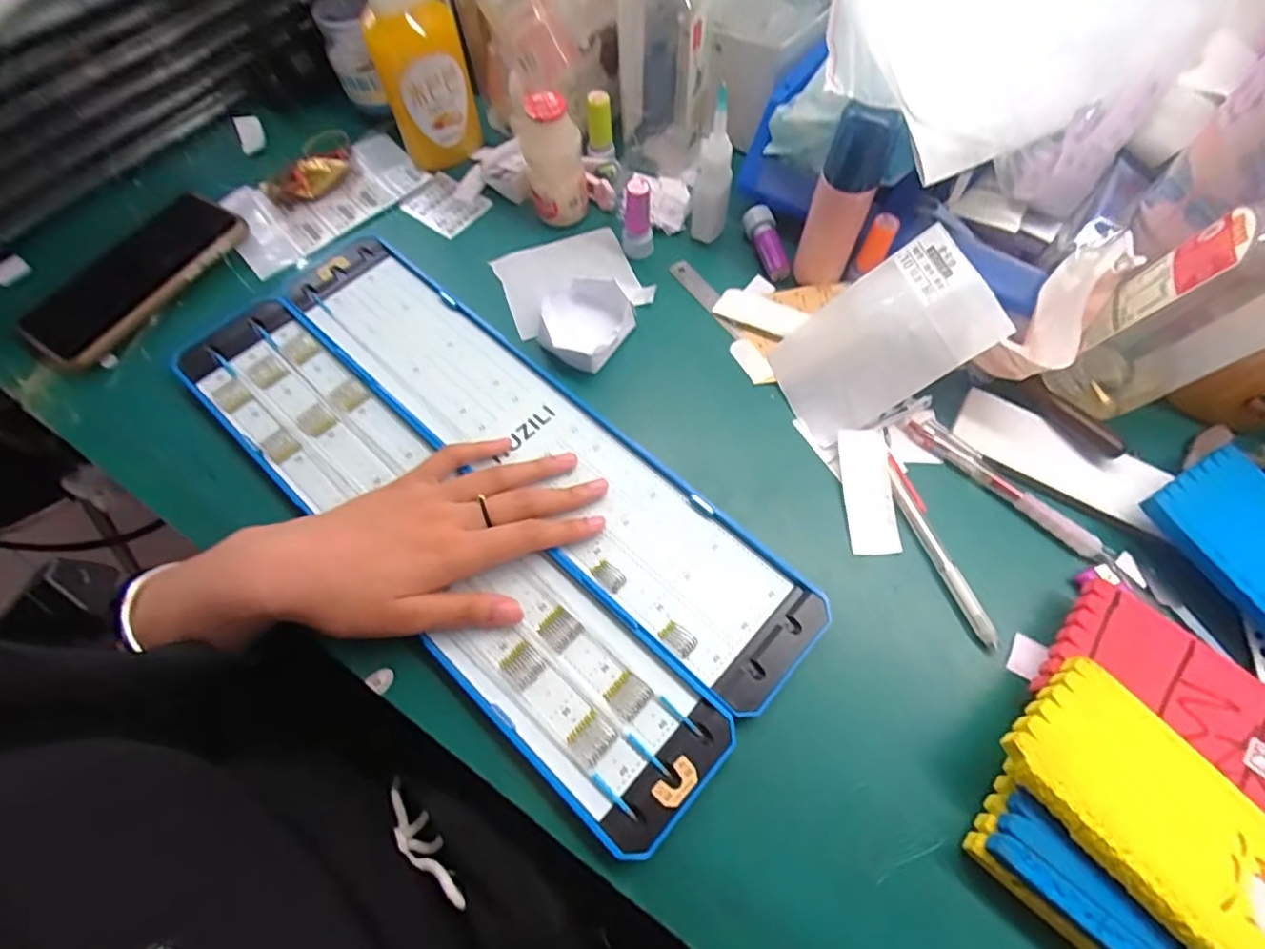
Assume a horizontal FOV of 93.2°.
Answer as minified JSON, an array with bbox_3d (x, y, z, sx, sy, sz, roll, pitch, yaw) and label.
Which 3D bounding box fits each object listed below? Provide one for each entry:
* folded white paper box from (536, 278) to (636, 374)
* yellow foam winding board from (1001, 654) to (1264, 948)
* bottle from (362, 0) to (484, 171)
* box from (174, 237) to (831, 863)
[{"bbox_3d":[-0.035,-0.109,0.442,0.069,0.030,0.073,6,63,1],"label":"folded white paper box"},{"bbox_3d":[0.313,0.231,0.241,0.078,0.012,0.343,-37,69,-18],"label":"yellow foam winding board"},{"bbox_3d":[-0.159,-0.312,0.449,0.064,0.149,0.058,-15,66,-6],"label":"bottle"},{"bbox_3d":[-0.097,0.005,0.388,0.433,0.020,0.182,42,69,17],"label":"box"}]

